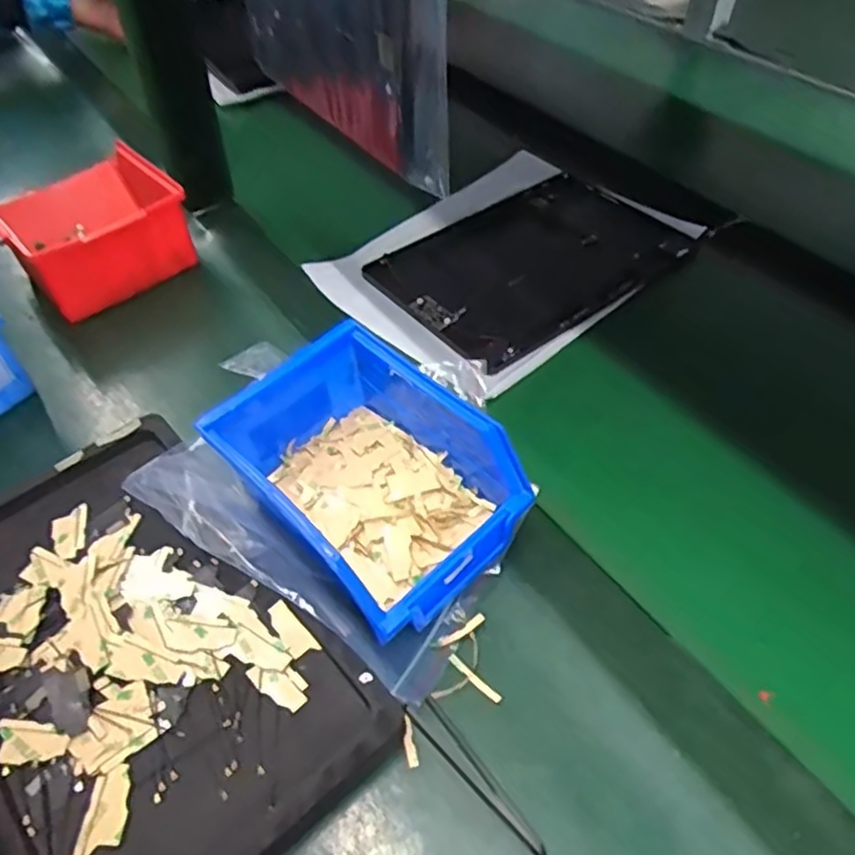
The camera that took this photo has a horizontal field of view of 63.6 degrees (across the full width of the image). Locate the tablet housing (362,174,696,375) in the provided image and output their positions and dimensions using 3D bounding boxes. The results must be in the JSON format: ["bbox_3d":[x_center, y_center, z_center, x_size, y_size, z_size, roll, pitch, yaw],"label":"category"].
[{"bbox_3d":[0.088,-0.133,0.555,0.229,0.017,0.163,-31,54,-22],"label":"tablet housing"}]

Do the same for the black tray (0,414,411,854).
[{"bbox_3d":[-0.150,0.106,0.340,0.153,0.026,0.258,-34,55,-24],"label":"black tray"}]

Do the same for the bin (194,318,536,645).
[{"bbox_3d":[-0.025,0.026,0.371,0.132,0.078,0.143,-35,58,-25],"label":"bin"}]

